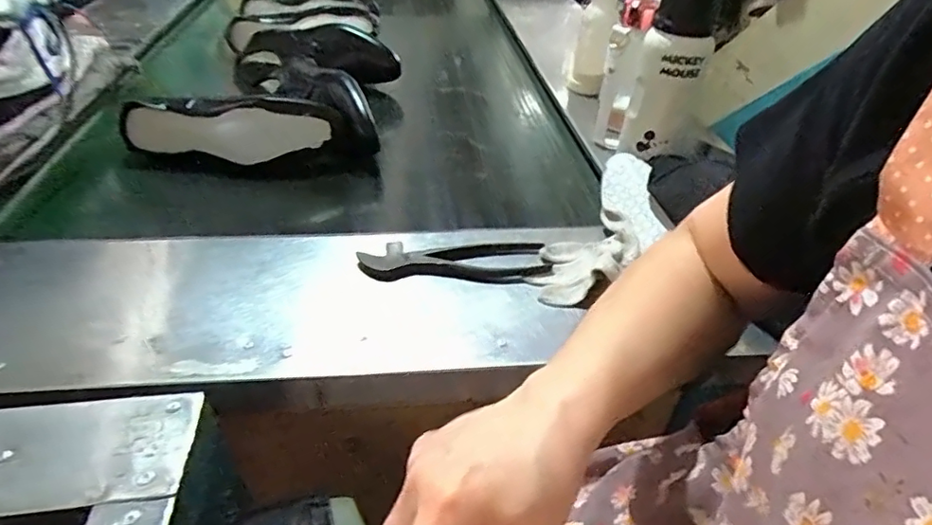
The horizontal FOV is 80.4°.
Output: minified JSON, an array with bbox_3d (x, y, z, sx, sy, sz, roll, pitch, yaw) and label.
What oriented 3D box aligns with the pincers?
[{"bbox_3d":[-0.012,-0.003,0.578,0.193,0.014,0.063,1,37,-3],"label":"pincers"}]

